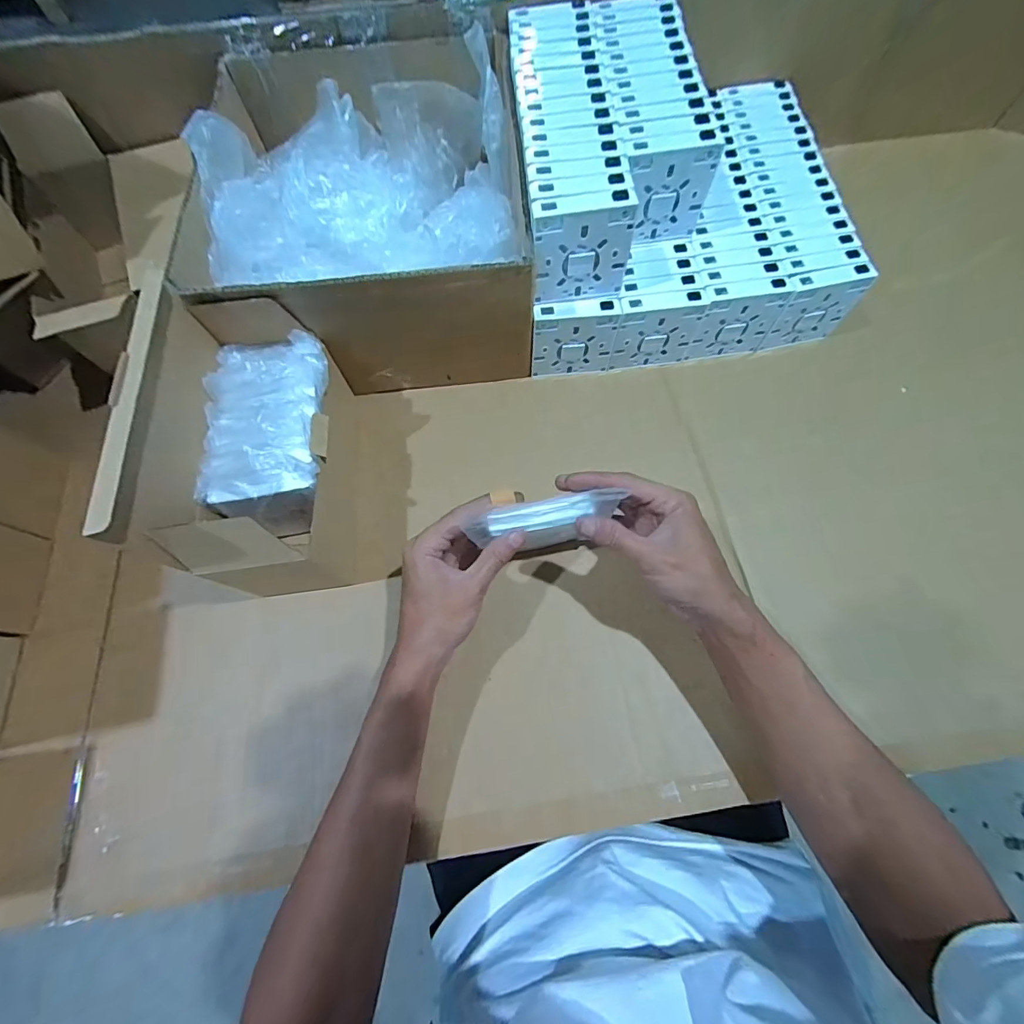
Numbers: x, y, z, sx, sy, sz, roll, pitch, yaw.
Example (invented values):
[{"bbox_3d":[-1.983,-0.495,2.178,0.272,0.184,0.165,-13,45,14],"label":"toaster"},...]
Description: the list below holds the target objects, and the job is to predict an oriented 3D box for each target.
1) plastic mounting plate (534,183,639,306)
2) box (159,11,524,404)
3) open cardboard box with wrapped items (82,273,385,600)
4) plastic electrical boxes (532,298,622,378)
[{"bbox_3d":[0.060,-0.233,0.396,0.084,0.088,0.025,-6,70,-1],"label":"plastic mounting plate"},{"bbox_3d":[-0.139,-0.317,0.477,0.280,0.155,0.331,-6,70,-1],"label":"box"},{"bbox_3d":[-0.210,-0.059,0.376,0.123,0.188,0.212,-13,70,-4],"label":"open cardboard box with wrapped items"},{"bbox_3d":[0.065,-0.181,0.467,0.084,0.078,0.025,-9,70,-2],"label":"plastic electrical boxes"}]

